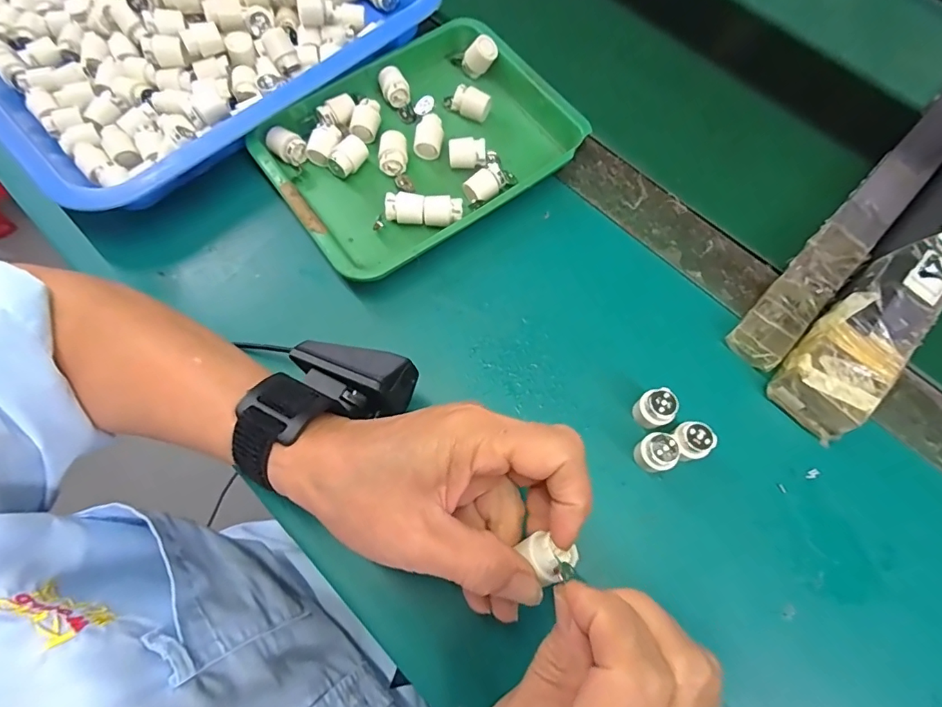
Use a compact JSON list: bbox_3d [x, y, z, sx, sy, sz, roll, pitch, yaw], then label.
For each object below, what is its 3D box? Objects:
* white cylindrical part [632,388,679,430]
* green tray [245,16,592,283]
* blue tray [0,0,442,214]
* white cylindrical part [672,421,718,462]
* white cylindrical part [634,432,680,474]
[{"bbox_3d":[0.111,0.036,0.296,0.021,0.030,0.020,0,69,-1],"label":"white cylindrical part"},{"bbox_3d":[-0.038,-0.157,0.362,0.213,0.028,0.163,-37,74,-14],"label":"green tray"},{"bbox_3d":[-0.278,-0.330,0.412,0.335,0.053,0.439,-41,75,-15],"label":"blue tray"},{"bbox_3d":[0.130,0.054,0.288,0.021,0.028,0.020,0,69,-1],"label":"white cylindrical part"},{"bbox_3d":[0.109,0.060,0.285,0.022,0.027,0.020,0,69,-1],"label":"white cylindrical part"}]

